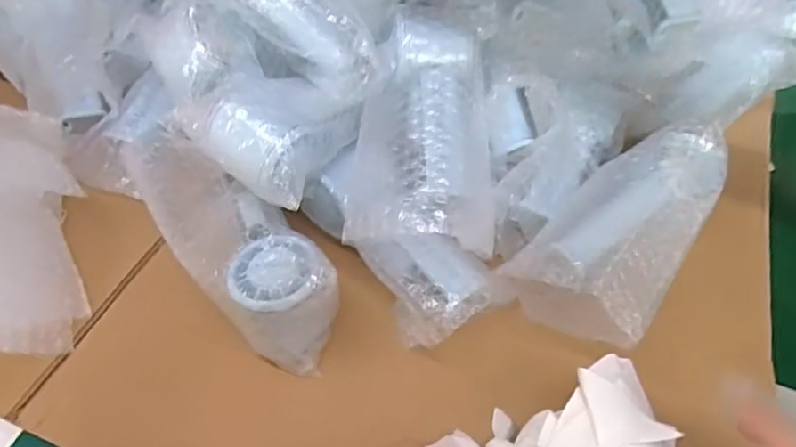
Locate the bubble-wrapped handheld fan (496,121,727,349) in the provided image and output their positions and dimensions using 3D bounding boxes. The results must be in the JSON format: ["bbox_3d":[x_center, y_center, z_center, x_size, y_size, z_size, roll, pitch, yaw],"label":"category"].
[{"bbox_3d":[0.158,0.000,0.399,0.090,0.058,0.186,32,57,22],"label":"bubble-wrapped handheld fan"}]

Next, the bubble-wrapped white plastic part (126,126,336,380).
[{"bbox_3d":[-0.118,0.007,0.392,0.074,0.058,0.210,-33,59,-24],"label":"bubble-wrapped white plastic part"}]

